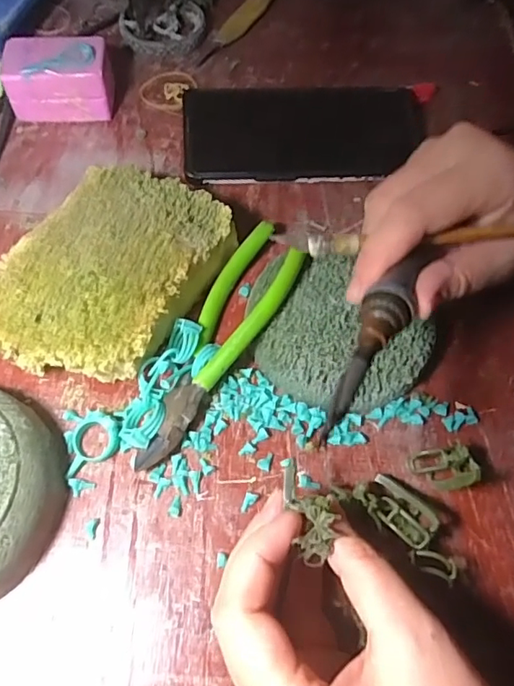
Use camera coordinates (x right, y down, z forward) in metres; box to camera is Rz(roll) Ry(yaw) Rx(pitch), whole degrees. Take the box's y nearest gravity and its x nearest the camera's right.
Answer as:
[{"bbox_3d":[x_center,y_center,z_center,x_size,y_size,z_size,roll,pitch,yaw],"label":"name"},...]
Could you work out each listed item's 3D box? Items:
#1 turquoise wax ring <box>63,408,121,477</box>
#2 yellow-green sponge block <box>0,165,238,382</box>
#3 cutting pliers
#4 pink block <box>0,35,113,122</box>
[{"bbox_3d":[-0.086,0.047,0.269,0.028,0.011,0.035,-16,63,-9],"label":"turquoise wax ring"},{"bbox_3d":[-0.081,-0.037,0.295,0.099,0.040,0.135,28,65,14],"label":"yellow-green sponge block"},{"bbox_3d":[-0.024,-0.006,0.290,0.045,0.027,0.156,31,66,15],"label":"cutting pliers"},{"bbox_3d":[-0.141,-0.190,0.376,0.072,0.042,0.043,-4,62,-2],"label":"pink block"}]

